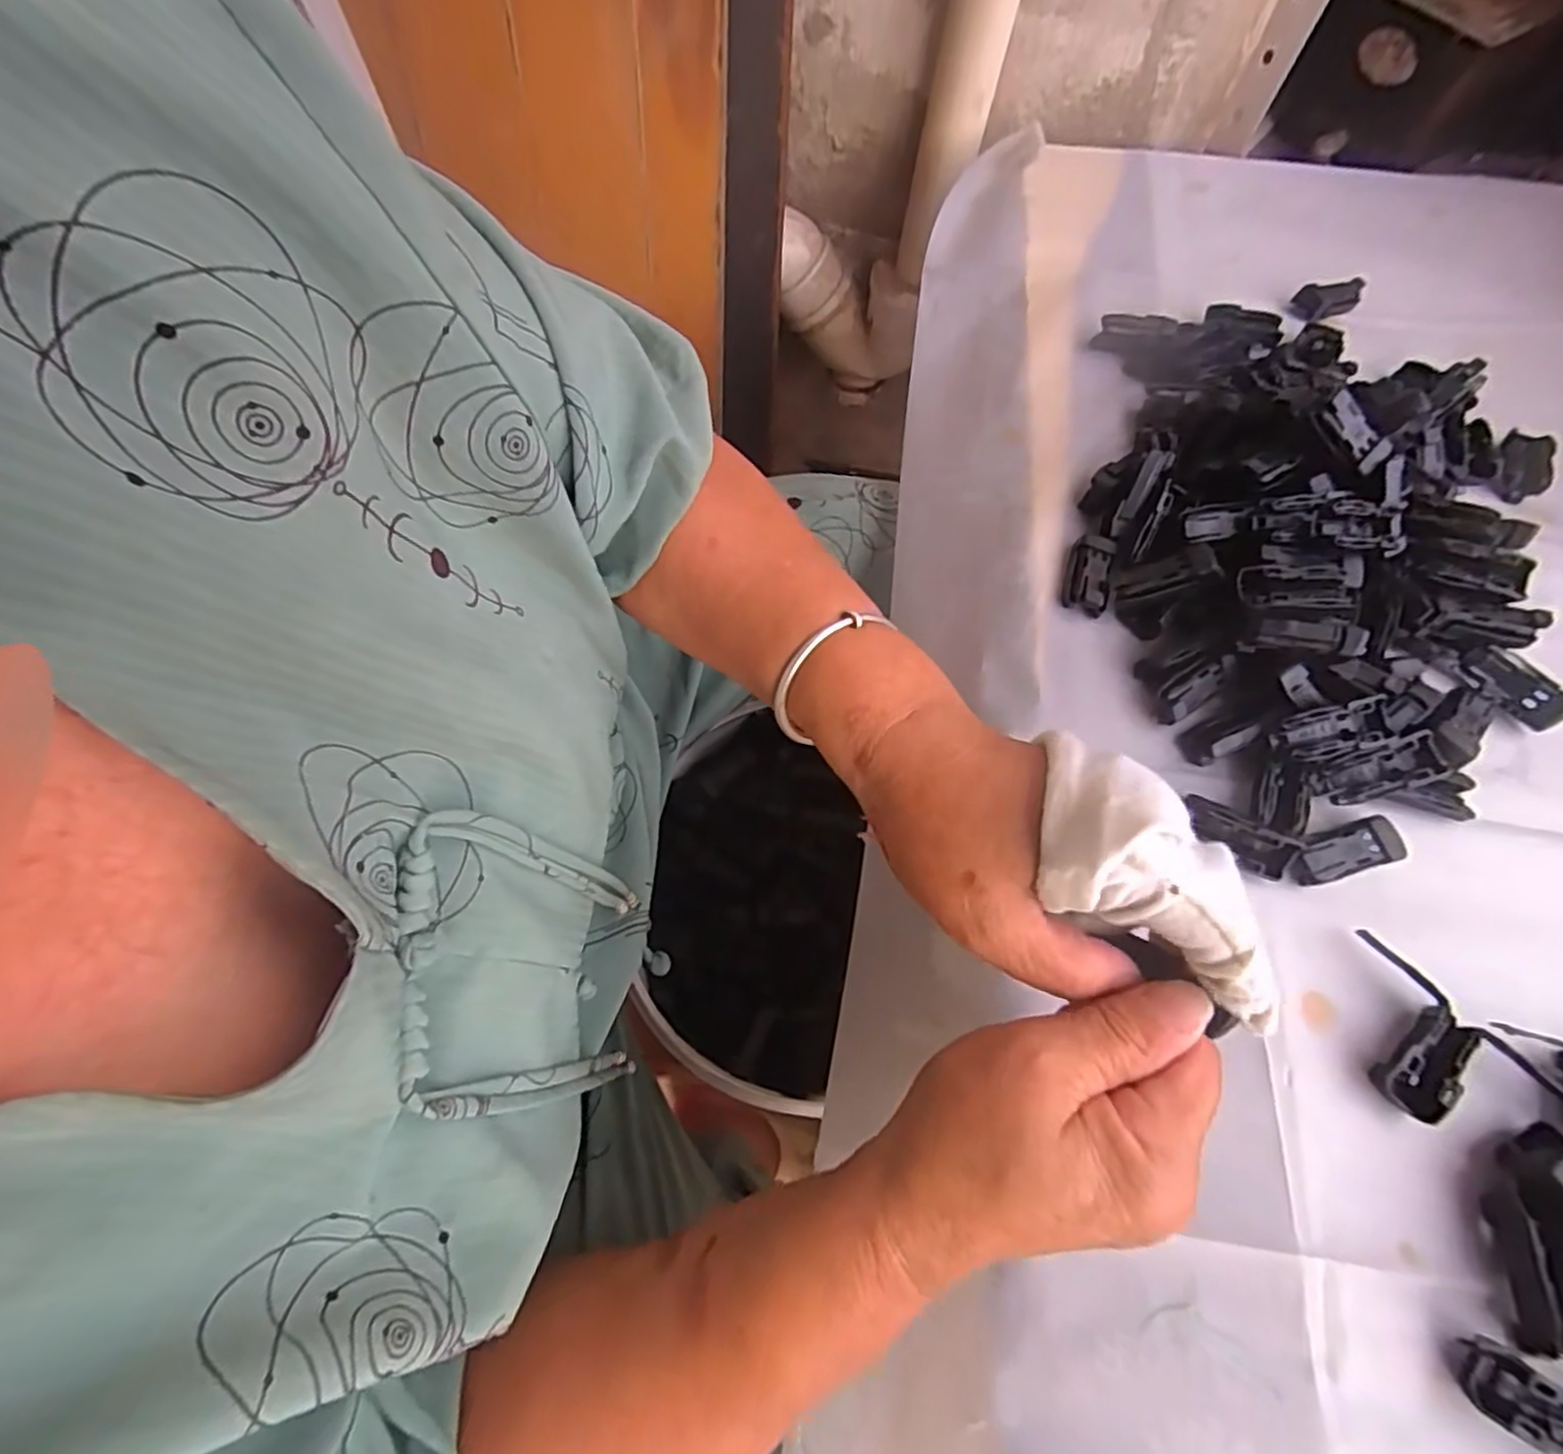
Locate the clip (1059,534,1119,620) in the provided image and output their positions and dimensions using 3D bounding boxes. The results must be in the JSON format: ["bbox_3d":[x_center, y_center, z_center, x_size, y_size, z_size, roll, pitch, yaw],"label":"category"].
[{"bbox_3d":[0.159,-0.079,0.363,0.020,0.014,0.043,16,66,6],"label":"clip"}]

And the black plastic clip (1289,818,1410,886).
[{"bbox_3d":[0.243,0.053,0.302,0.048,0.014,0.019,-12,66,-7],"label":"black plastic clip"}]

